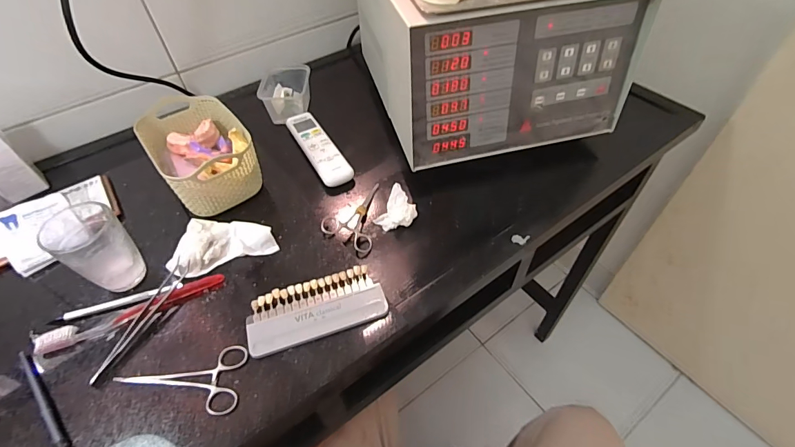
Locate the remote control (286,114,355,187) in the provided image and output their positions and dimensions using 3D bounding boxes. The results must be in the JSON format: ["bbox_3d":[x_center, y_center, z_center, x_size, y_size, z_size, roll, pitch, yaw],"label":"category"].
[{"bbox_3d":[-0.127,-0.119,0.623,0.044,0.024,0.176,-25,53,-18],"label":"remote control"}]

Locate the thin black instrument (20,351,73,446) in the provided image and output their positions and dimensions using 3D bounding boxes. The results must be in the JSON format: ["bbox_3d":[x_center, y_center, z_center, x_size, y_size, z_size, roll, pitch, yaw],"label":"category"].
[{"bbox_3d":[-0.324,0.177,0.365,0.165,0.010,0.010,36,59,28],"label":"thin black instrument"}]

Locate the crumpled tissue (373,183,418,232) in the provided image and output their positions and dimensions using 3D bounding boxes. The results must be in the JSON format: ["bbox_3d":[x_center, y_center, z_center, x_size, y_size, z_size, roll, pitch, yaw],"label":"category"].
[{"bbox_3d":[0.001,-0.020,0.523,0.055,0.040,0.044,-36,57,-26],"label":"crumpled tissue"}]

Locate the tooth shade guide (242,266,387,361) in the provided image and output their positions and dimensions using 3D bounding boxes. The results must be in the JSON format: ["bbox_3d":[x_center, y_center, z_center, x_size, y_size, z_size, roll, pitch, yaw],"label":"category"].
[{"bbox_3d":[-0.089,0.092,0.427,0.145,0.010,0.066,-16,51,-11],"label":"tooth shade guide"}]

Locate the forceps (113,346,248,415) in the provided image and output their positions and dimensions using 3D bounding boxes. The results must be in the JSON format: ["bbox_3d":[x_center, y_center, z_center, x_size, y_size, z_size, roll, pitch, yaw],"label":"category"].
[{"bbox_3d":[-0.213,0.154,0.384,0.123,0.008,0.063,-2,49,0],"label":"forceps"}]

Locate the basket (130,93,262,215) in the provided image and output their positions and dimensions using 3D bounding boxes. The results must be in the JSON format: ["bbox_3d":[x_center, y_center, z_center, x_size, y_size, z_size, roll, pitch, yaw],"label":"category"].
[{"bbox_3d":[-0.268,-0.093,0.542,0.114,0.083,0.176,-34,56,-24],"label":"basket"}]

